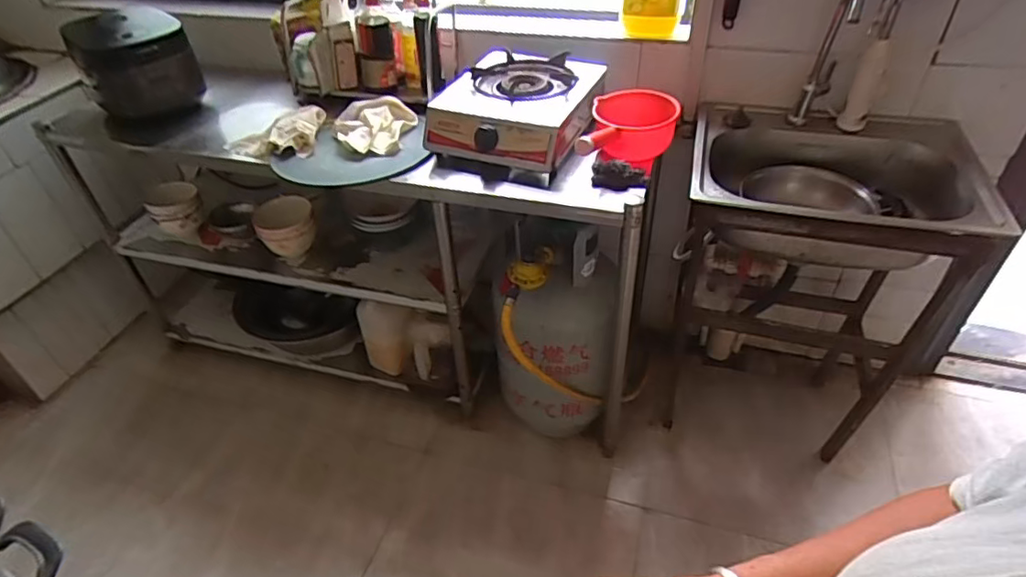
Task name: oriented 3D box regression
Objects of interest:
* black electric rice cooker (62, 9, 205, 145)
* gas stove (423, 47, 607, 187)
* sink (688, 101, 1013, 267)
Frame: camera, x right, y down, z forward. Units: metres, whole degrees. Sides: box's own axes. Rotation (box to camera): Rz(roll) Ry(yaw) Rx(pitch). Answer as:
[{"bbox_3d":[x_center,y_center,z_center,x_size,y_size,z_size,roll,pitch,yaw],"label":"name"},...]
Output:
[{"bbox_3d":[-0.932,-0.543,1.440,0.236,0.243,0.300,-29,47,-27],"label":"black electric rice cooker"},{"bbox_3d":[0.010,-0.386,1.273,0.304,0.126,0.388,15,44,20],"label":"gas stove"},{"bbox_3d":[0.691,-0.218,1.271,0.585,0.185,0.430,8,42,13],"label":"sink"}]

